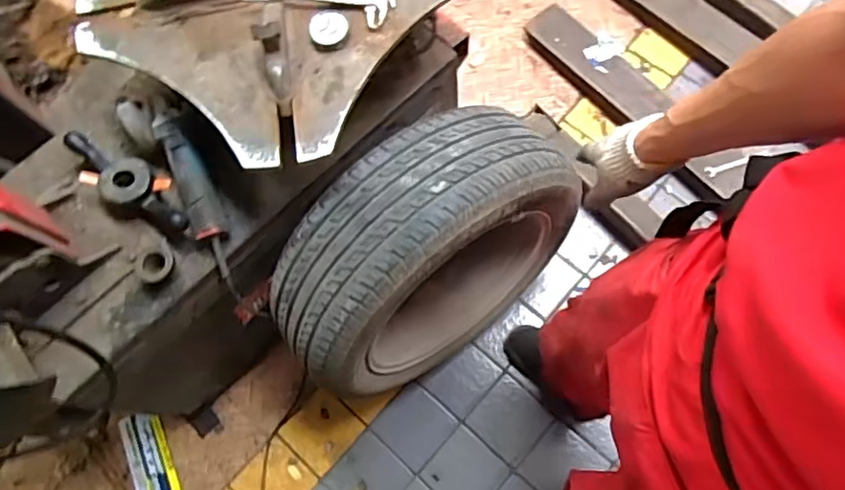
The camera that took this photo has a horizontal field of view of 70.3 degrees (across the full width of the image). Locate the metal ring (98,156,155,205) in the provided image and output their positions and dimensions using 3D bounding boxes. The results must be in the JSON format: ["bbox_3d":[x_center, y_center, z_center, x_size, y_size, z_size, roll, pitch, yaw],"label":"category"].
[{"bbox_3d":[-0.494,-0.107,1.001,0.083,0.024,0.083,5,72,-16],"label":"metal ring"}]

